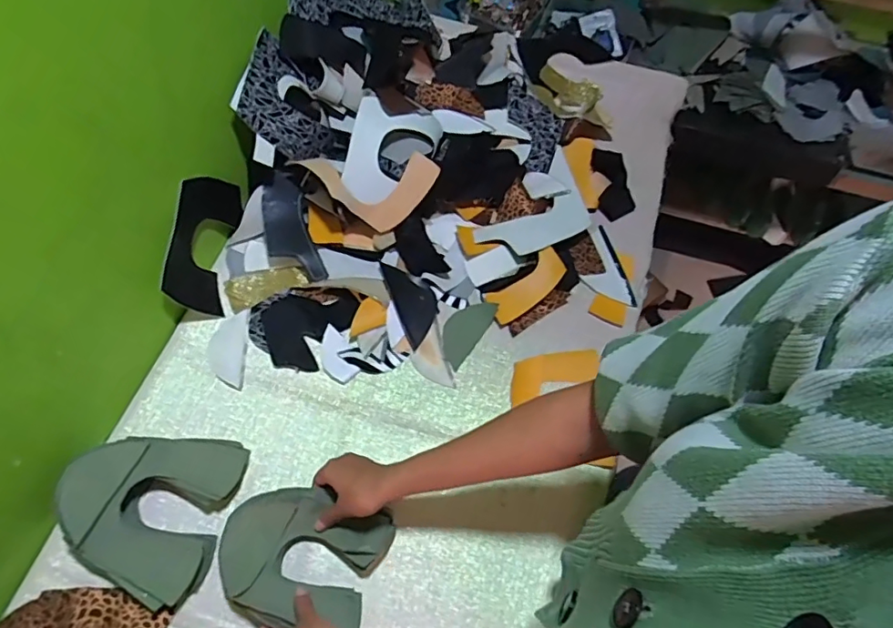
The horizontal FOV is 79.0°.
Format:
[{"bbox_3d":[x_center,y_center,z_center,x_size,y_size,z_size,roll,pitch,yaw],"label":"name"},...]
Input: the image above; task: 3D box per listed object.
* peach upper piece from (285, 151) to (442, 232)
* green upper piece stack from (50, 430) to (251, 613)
[{"bbox_3d":[-0.105,-0.169,0.759,0.195,0.115,0.080,-6,63,-7],"label":"peach upper piece"},{"bbox_3d":[-0.327,0.209,0.601,0.161,0.065,0.179,18,63,6],"label":"green upper piece stack"}]

